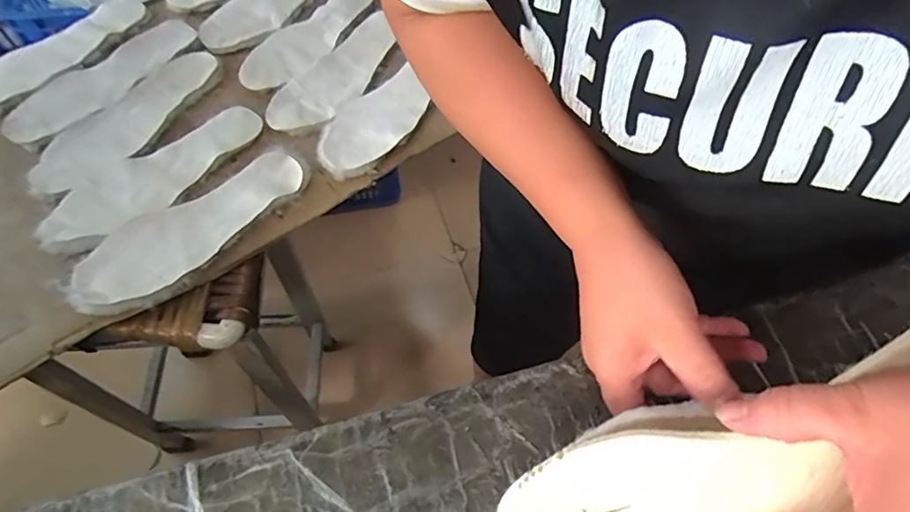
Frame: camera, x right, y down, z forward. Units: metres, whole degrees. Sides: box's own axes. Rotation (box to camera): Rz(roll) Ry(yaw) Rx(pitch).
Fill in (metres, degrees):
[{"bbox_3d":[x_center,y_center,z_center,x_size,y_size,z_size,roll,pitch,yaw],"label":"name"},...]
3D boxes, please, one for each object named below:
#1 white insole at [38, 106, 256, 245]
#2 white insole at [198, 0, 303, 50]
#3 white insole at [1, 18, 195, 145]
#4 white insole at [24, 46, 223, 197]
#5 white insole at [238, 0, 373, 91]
[{"bbox_3d":[-0.347,-0.103,0.631,0.094,0.019,0.262,38,65,19],"label":"white insole"},{"bbox_3d":[-0.273,-0.395,0.819,0.084,0.016,0.261,28,62,14],"label":"white insole"},{"bbox_3d":[-0.455,-0.238,0.711,0.086,0.017,0.275,25,57,10],"label":"white insole"},{"bbox_3d":[-0.403,-0.176,0.678,0.084,0.018,0.271,27,62,13],"label":"white insole"},{"bbox_3d":[-0.206,-0.322,0.781,0.087,0.010,0.258,29,62,15],"label":"white insole"}]

